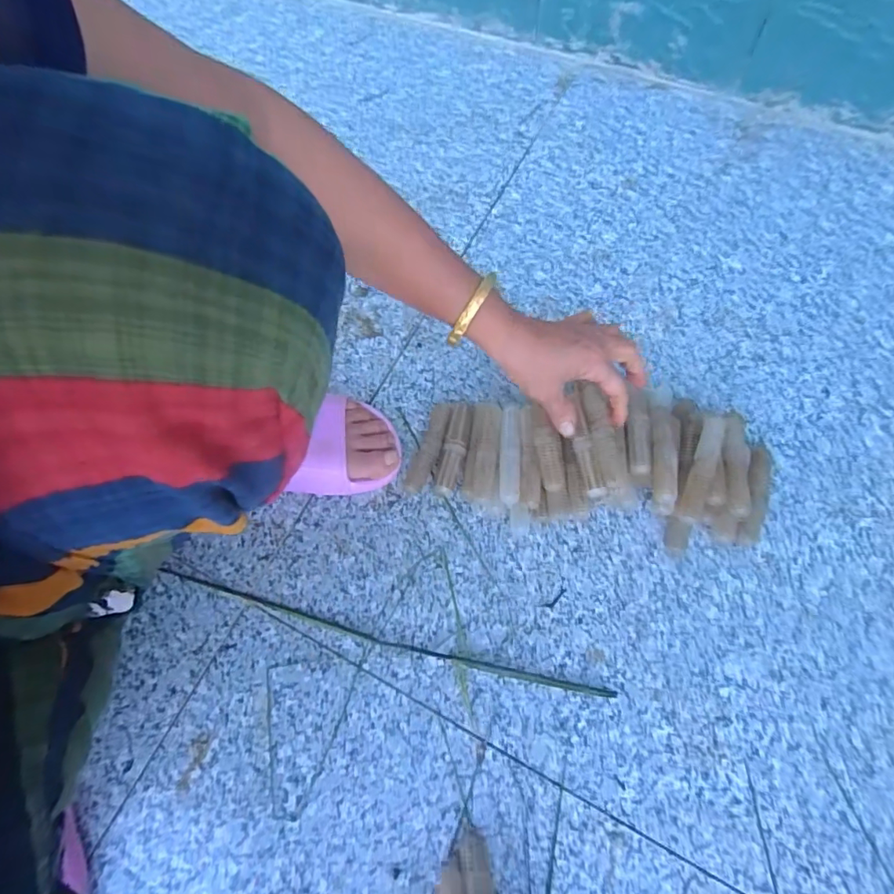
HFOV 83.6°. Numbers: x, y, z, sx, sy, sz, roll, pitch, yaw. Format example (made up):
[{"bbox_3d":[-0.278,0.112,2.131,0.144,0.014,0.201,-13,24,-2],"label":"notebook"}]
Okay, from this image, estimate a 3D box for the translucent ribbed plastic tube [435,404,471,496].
[{"bbox_3d":[0.008,0.002,0.482,0.021,0.023,0.093,10,69,7],"label":"translucent ribbed plastic tube"}]

